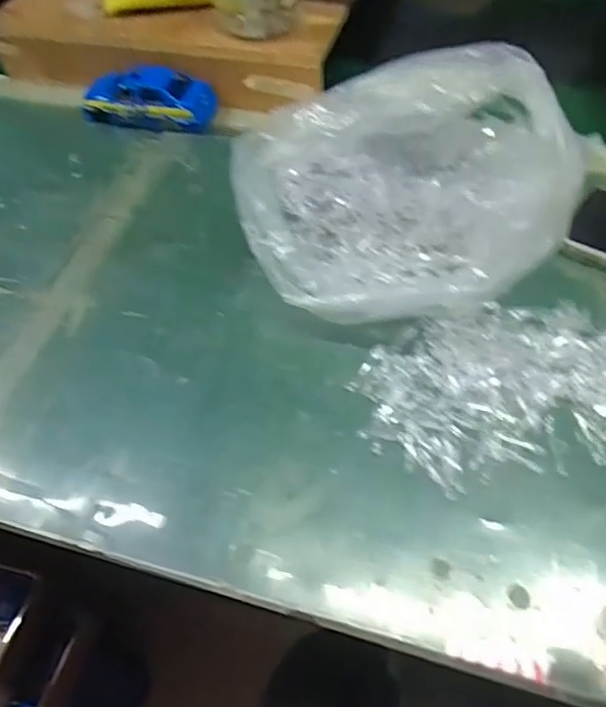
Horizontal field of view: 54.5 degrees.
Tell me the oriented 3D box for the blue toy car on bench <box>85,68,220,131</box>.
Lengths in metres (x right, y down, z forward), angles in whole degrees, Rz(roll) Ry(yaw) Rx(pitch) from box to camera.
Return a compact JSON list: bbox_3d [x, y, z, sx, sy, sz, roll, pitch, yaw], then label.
[{"bbox_3d":[-0.150,-0.242,0.560,0.128,0.040,0.042,9,57,10],"label":"blue toy car on bench"}]

